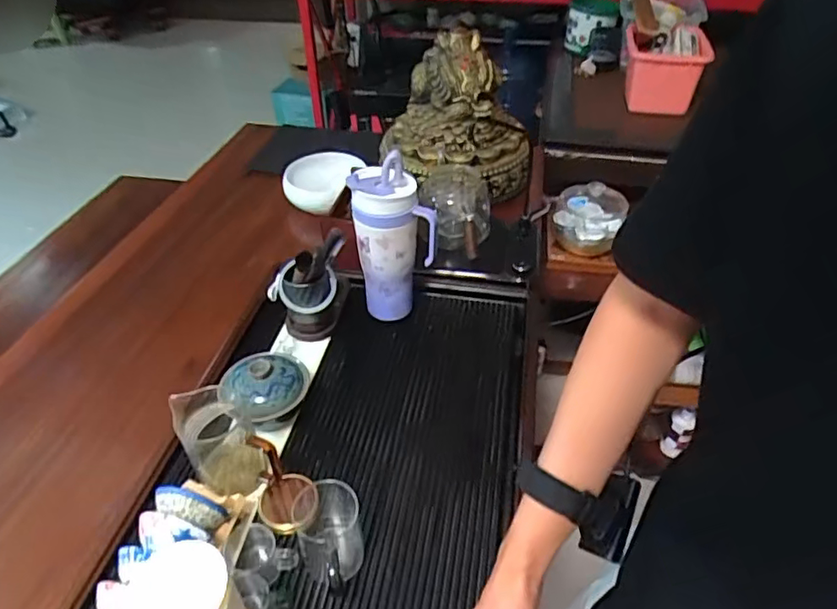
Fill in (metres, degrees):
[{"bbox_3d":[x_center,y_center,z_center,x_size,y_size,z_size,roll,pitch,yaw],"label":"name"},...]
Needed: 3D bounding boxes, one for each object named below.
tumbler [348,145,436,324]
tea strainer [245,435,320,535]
[{"bbox_3d":[-0.035,-0.099,0.913,0.122,0.264,0.080,2,40,3],"label":"tumbler"},{"bbox_3d":[-0.162,0.210,0.686,0.069,0.101,0.081,-14,42,-16],"label":"tea strainer"}]

